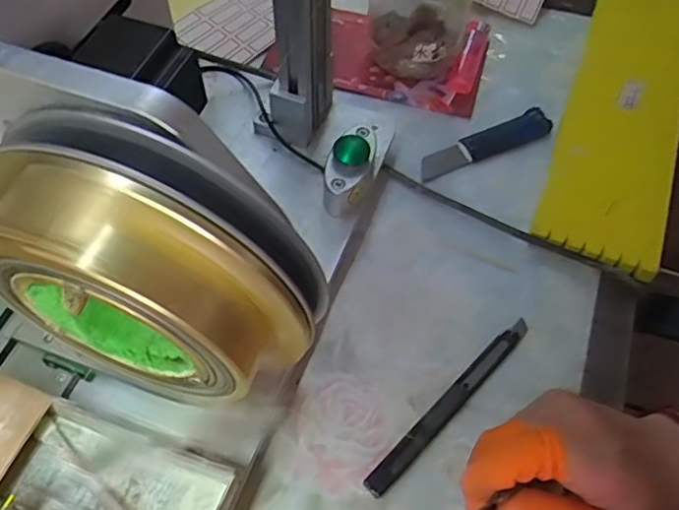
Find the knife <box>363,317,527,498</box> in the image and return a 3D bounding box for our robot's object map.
[{"bbox_3d":[0.063,0.080,0.329,0.012,0.008,0.134,41,67,20],"label":"knife"}]

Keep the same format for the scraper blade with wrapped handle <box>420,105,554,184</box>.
[{"bbox_3d":[0.105,-0.081,0.427,0.107,0.004,0.022,-23,63,-14],"label":"scraper blade with wrapped handle"}]

